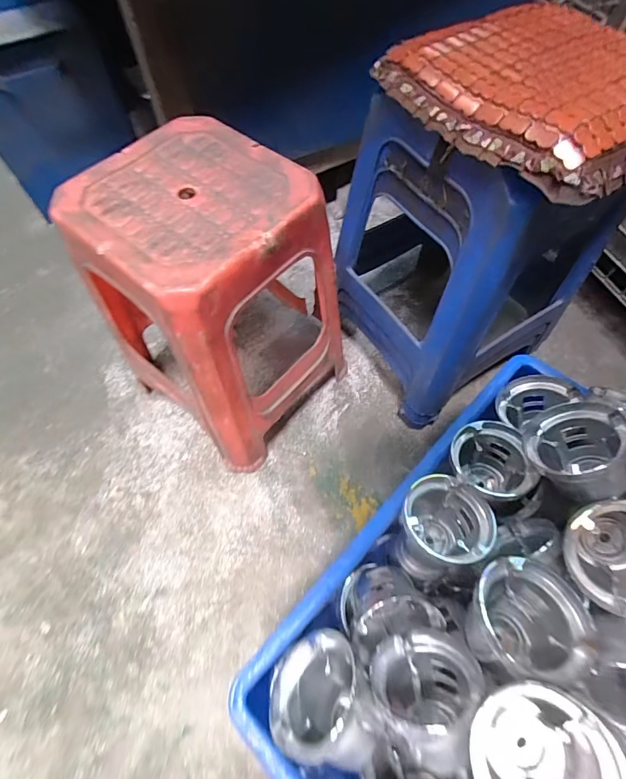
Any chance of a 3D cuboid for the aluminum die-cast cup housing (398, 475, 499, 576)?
[{"bbox_3d":[0.140,0.152,0.453,0.092,0.086,0.089,0,62,0],"label":"aluminum die-cast cup housing"}]

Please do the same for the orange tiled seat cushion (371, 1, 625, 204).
[{"bbox_3d":[0.249,-0.330,0.428,0.260,0.043,0.290,-30,66,-14],"label":"orange tiled seat cushion"}]

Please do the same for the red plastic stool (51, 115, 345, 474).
[{"bbox_3d":[-0.137,-0.123,0.661,0.289,0.429,0.290,36,67,17],"label":"red plastic stool"}]

